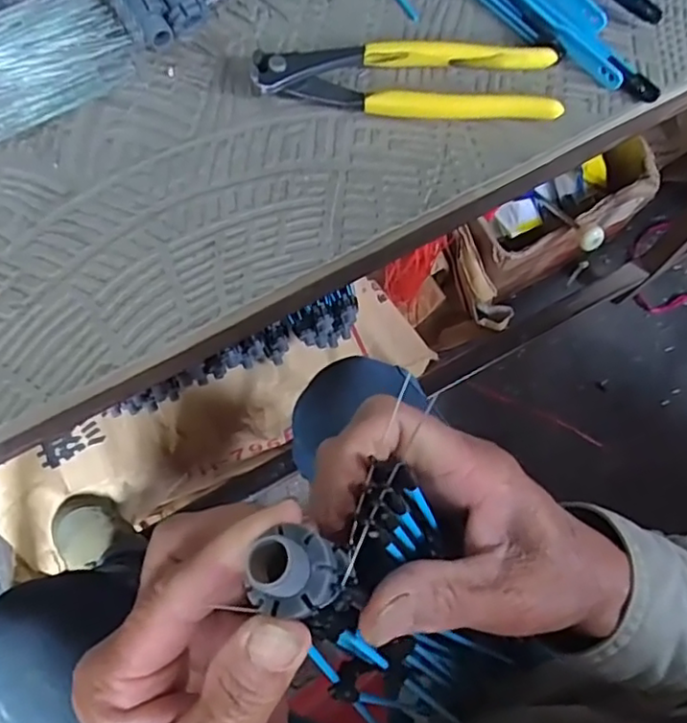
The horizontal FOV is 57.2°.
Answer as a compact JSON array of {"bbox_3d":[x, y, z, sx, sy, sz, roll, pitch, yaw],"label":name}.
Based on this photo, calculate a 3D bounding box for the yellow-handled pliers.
[{"bbox_3d":[0.035,-0.156,0.349,0.163,0.016,0.045,4,71,0],"label":"yellow-handled pliers"}]

